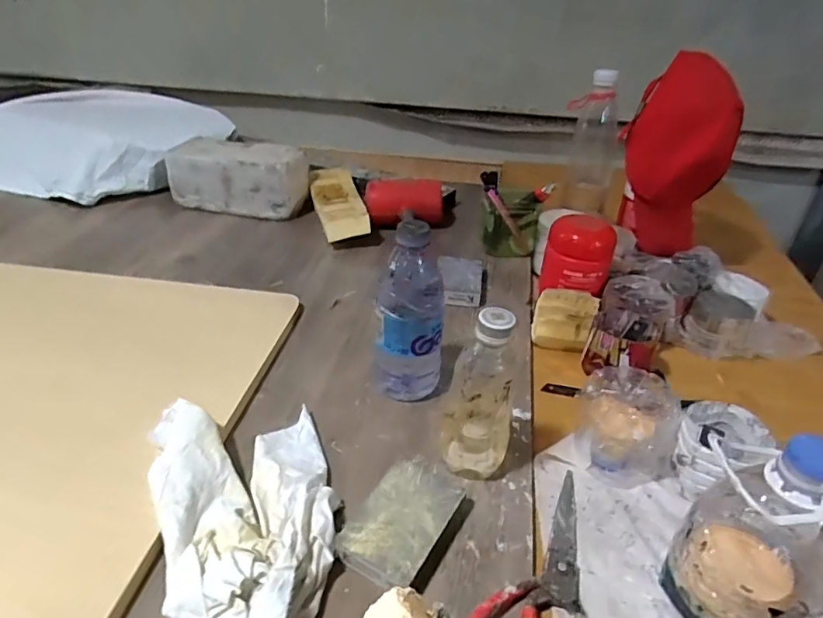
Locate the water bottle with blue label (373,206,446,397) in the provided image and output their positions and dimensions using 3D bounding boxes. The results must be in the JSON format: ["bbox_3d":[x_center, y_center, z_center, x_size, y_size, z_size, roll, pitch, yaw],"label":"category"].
[{"bbox_3d":[-0.003,0.003,0.544,0.076,0.188,0.067,5,34,4],"label":"water bottle with blue label"}]

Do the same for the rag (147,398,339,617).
[{"bbox_3d":[-0.128,0.161,0.426,0.138,0.039,0.236,-11,36,-19],"label":"rag"}]

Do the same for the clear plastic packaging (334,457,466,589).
[{"bbox_3d":[-0.006,0.173,0.444,0.067,0.024,0.110,20,38,24],"label":"clear plastic packaging"}]

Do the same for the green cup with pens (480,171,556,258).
[{"bbox_3d":[0.164,-0.153,0.856,0.108,0.115,0.079,15,36,18],"label":"green cup with pens"}]

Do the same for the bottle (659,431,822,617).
[{"bbox_3d":[0.241,0.155,0.356,0.086,0.153,0.094,2,34,-1],"label":"bottle"}]

